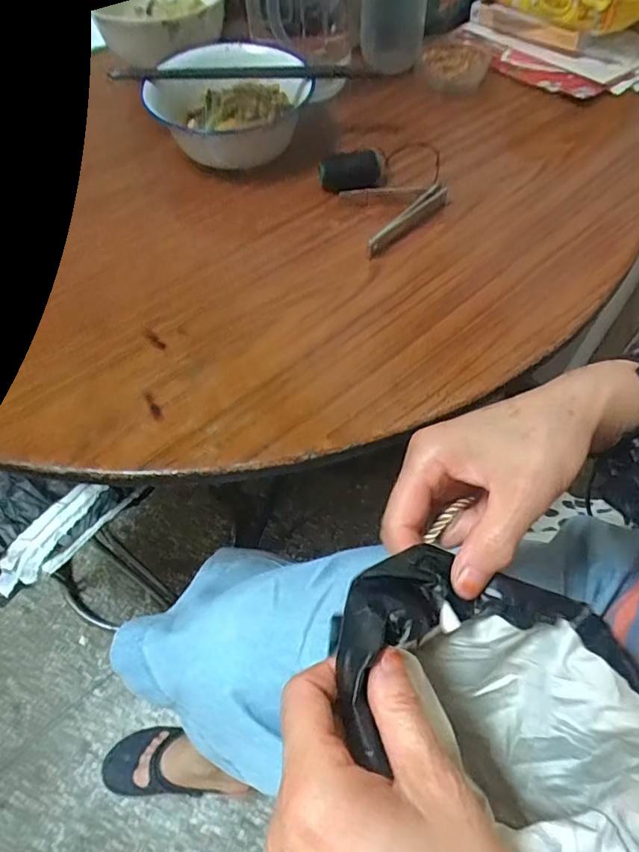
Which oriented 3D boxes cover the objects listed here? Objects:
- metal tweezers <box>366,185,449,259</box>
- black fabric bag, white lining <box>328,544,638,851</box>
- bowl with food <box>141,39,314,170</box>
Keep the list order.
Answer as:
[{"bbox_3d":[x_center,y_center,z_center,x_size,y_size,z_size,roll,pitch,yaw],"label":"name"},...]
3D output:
[{"bbox_3d":[0.078,-0.180,0.450,0.016,0.017,0.100,39,69,22],"label":"metal tweezers"},{"bbox_3d":[0.094,0.151,0.271,0.175,0.134,0.116,33,61,19],"label":"black fabric bag, white lining"},{"bbox_3d":[-0.088,-0.309,0.509,0.146,0.071,0.154,-1,60,2],"label":"bowl with food"}]

